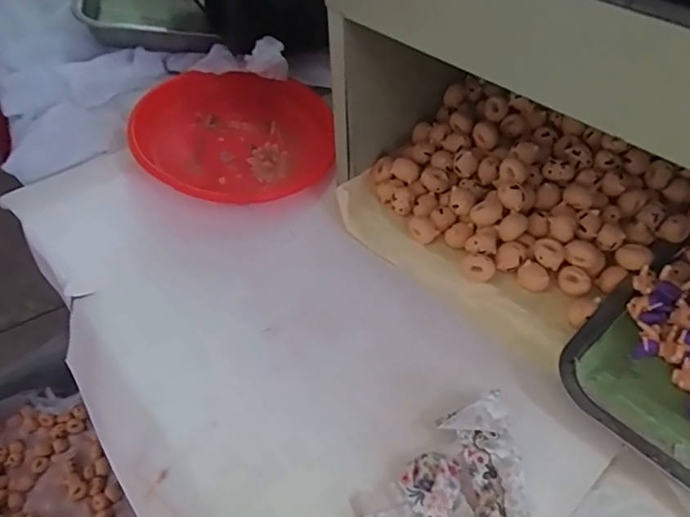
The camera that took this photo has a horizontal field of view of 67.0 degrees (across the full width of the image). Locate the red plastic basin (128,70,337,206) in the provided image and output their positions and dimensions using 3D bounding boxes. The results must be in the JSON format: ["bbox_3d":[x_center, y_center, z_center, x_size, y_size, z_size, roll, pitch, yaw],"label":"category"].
[{"bbox_3d":[-0.133,-0.156,0.647,0.229,0.058,0.229,-2,50,2],"label":"red plastic basin"}]

